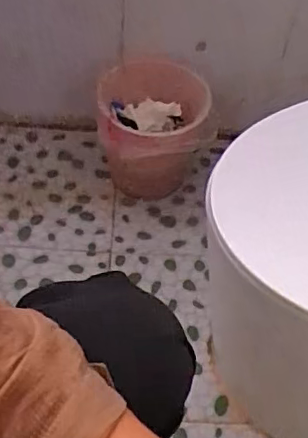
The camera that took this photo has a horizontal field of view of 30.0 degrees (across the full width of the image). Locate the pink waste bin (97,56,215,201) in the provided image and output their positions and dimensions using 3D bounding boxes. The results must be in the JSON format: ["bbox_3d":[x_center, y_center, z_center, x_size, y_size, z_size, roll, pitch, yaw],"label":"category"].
[{"bbox_3d":[-0.005,-0.166,1.146,0.208,0.229,0.201,2,52,-3],"label":"pink waste bin"}]

